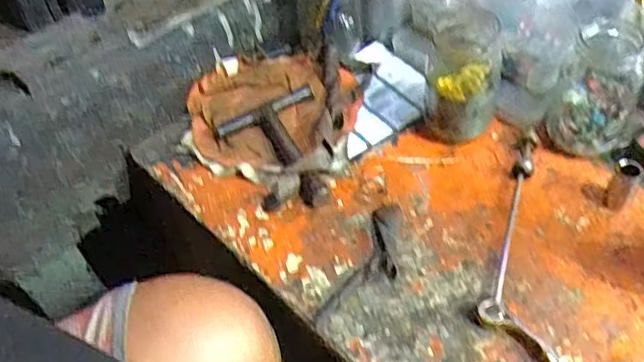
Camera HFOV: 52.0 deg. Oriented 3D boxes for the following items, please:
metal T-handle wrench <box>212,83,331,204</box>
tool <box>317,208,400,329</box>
[{"bbox_3d":[-0.026,-0.029,0.577,0.092,0.019,0.121,-25,52,-15],"label":"metal T-handle wrench"},{"bbox_3d":[0.037,0.066,0.500,0.037,0.009,0.121,19,54,20],"label":"tool"}]

